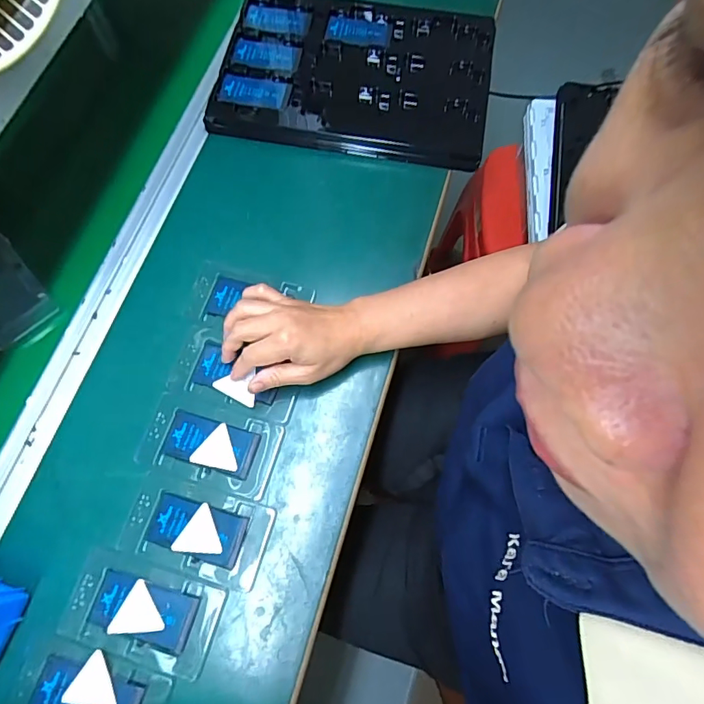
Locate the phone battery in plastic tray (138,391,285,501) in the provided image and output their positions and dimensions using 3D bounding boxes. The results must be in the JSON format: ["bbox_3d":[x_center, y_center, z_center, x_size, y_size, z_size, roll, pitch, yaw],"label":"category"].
[{"bbox_3d":[-0.138,0.090,0.458,0.128,0.007,0.073,14,72,5],"label":"phone battery in plastic tray"}]

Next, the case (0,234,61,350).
[{"bbox_3d":[-0.380,-0.067,0.507,0.074,0.012,0.128,-41,75,-12],"label":"case"}]

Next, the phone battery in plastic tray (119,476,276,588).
[{"bbox_3d":[-0.143,0.163,0.433,0.127,0.009,0.072,16,72,6],"label":"phone battery in plastic tray"}]

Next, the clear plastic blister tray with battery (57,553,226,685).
[{"bbox_3d":[-0.183,0.226,0.412,0.129,0.007,0.075,15,72,6],"label":"clear plastic blister tray with battery"}]

